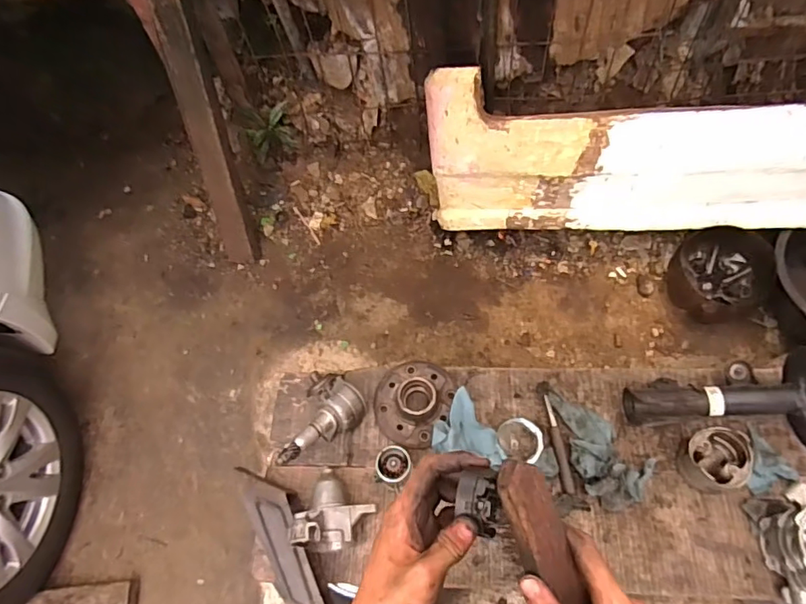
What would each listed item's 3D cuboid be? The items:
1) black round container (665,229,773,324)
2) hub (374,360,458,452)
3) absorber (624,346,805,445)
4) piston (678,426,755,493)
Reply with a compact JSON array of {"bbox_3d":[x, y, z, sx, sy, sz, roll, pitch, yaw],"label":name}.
[{"bbox_3d":[0.864,-0.066,1.454,0.237,0.147,0.250,-2,59,3],"label":"black round container"},{"bbox_3d":[0.016,0.160,0.871,0.126,0.045,0.145,14,62,12],"label":"hub"},{"bbox_3d":[0.555,0.155,0.788,0.385,0.149,0.154,-7,59,0],"label":"absorber"},{"bbox_3d":[0.481,0.240,0.809,0.091,0.054,0.094,8,61,9],"label":"piston"}]

